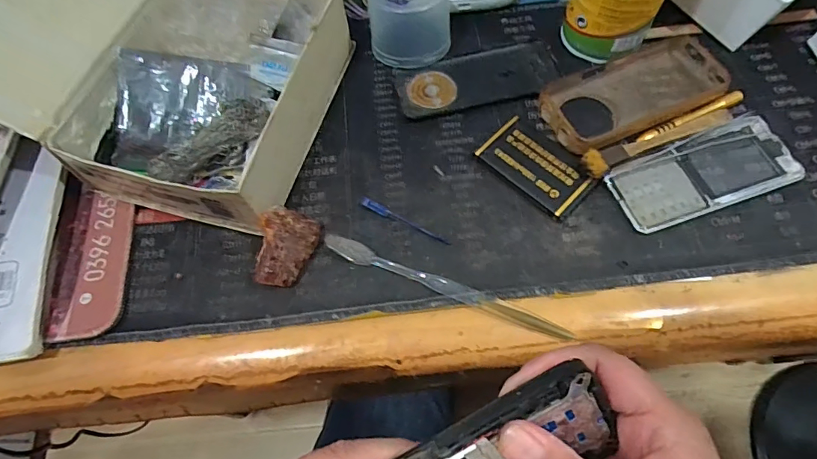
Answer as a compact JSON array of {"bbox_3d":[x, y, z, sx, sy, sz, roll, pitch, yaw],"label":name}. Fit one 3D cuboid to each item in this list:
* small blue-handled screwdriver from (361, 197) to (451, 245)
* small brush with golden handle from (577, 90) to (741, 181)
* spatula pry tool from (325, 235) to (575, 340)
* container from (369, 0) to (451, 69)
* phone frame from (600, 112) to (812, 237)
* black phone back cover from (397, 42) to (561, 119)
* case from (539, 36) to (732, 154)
[{"bbox_3d":[-0.002,-0.006,0.322,0.067,0.006,0.007,23,69,13],"label":"small blue-handled screwdriver"},{"bbox_3d":[0.184,-0.069,0.334,0.137,0.018,0.019,-24,67,-8],"label":"small brush with golden handle"},{"bbox_3d":[0.022,0.037,0.302,0.165,0.006,0.013,21,69,12],"label":"spatula pry tool"},{"bbox_3d":[0.001,-0.163,0.364,0.062,0.051,0.058,-1,66,3],"label":"container"},{"bbox_3d":[0.205,-0.039,0.328,0.128,0.007,0.053,-21,66,-6],"label":"phone frame"},{"bbox_3d":[0.055,-0.119,0.374,0.125,0.006,0.053,-12,66,-2],"label":"black phone back cover"},{"bbox_3d":[0.168,-0.105,0.352,0.139,0.014,0.067,-26,67,-9],"label":"case"}]

